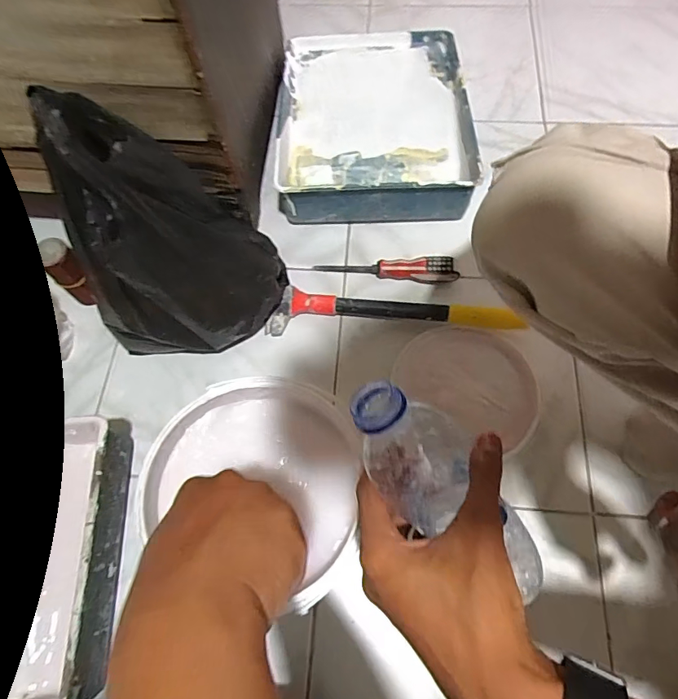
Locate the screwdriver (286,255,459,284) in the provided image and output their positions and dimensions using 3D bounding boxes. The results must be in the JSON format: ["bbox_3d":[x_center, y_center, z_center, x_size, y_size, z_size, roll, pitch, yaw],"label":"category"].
[{"bbox_3d":[0.046,-0.110,0.631,0.224,0.033,0.025,2,67,14],"label":"screwdriver"}]

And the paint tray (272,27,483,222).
[{"bbox_3d":[0.049,-0.358,0.700,0.280,0.080,0.359,0,68,-1],"label":"paint tray"}]

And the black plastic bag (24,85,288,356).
[{"bbox_3d":[-0.163,-0.115,0.486,0.186,0.298,0.148,-11,68,-5],"label":"black plastic bag"}]

